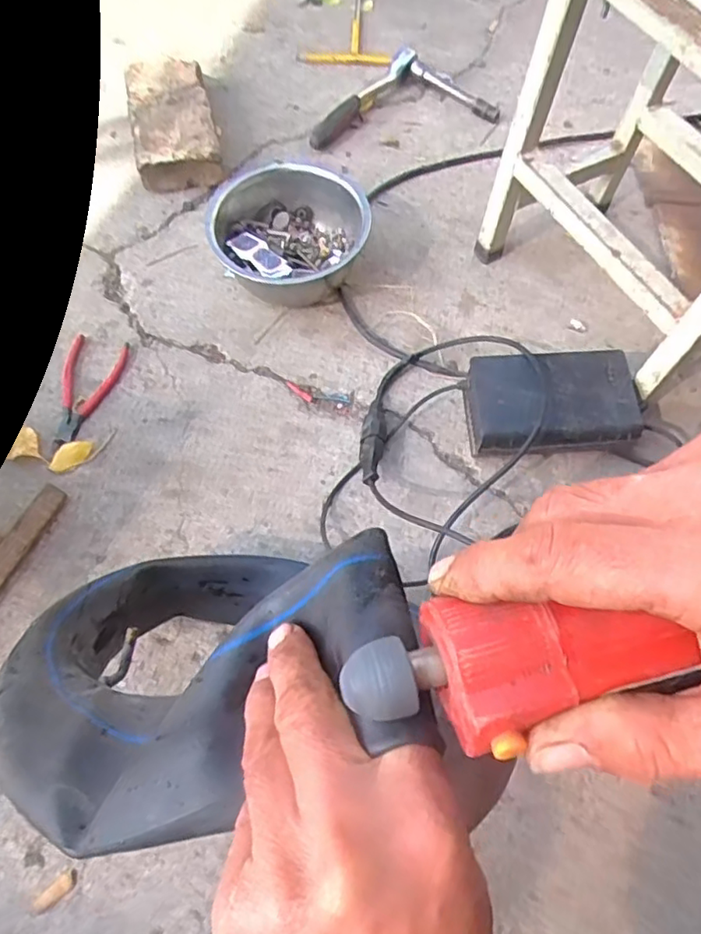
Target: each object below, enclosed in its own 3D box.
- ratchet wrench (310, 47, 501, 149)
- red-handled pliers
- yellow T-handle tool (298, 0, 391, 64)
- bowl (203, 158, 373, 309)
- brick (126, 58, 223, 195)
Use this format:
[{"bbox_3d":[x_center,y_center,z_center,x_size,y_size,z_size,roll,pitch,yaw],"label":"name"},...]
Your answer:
[{"bbox_3d":[0.068,-0.522,0.864,0.280,0.041,0.129,-15,65,-7],"label":"ratchet wrench"},{"bbox_3d":[-0.288,-0.081,0.666,0.065,0.008,0.136,7,64,3],"label":"red-handled pliers"},{"bbox_3d":[0.007,-0.704,0.964,0.135,0.026,0.241,8,64,4],"label":"yellow T-handle tool"},{"bbox_3d":[-0.068,-0.266,0.704,0.169,0.102,0.151,3,65,-4],"label":"bowl"},{"bbox_3d":[-0.234,-0.458,0.817,0.107,0.052,0.205,-10,65,-7],"label":"brick"}]

